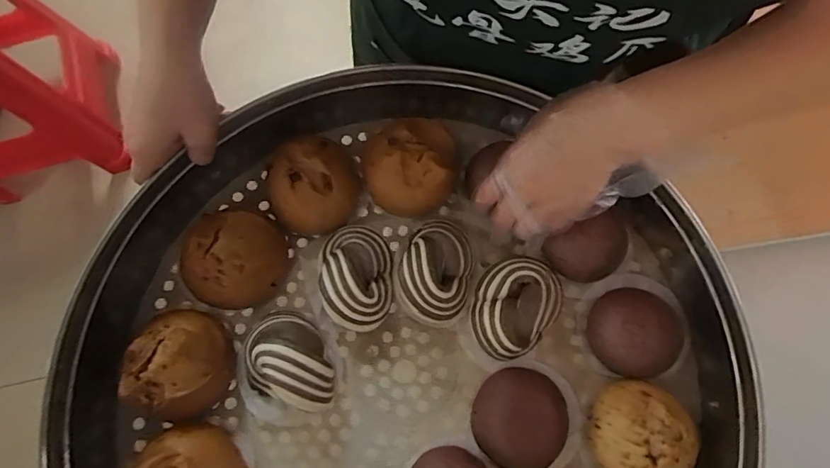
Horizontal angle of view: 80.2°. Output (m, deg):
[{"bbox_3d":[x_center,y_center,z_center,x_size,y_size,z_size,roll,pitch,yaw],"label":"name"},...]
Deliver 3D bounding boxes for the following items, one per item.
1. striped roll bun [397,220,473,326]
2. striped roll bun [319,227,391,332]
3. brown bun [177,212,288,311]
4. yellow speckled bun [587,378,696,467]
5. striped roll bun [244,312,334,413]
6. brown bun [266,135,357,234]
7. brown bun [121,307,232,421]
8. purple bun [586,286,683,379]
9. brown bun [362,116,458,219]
[{"bbox_3d":[0.019,0.032,0.438,0.070,0.039,0.090,14,78,3],"label":"striped roll bun"},{"bbox_3d":[-0.053,0.037,0.438,0.061,0.038,0.092,-1,78,0],"label":"striped roll bun"},{"bbox_3d":[-0.162,0.020,0.431,0.085,0.047,0.082,0,78,0],"label":"brown bun"},{"bbox_3d":[0.182,0.161,0.394,0.080,0.049,0.080,-31,79,-6],"label":"yellow speckled bun"},{"bbox_3d":[-0.104,0.109,0.419,0.078,0.038,0.077,0,78,0],"label":"striped roll bun"},{"bbox_3d":[-0.093,-0.043,0.456,0.081,0.049,0.080,0,78,0],"label":"brown bun"},{"bbox_3d":[-0.193,0.109,0.412,0.074,0.059,0.077,0,78,0],"label":"brown bun"},{"bbox_3d":[0.188,0.084,0.419,0.070,0.042,0.072,0,78,0],"label":"purple bun"},{"bbox_3d":[-0.006,-0.064,0.460,0.086,0.051,0.082,0,78,0],"label":"brown bun"}]

